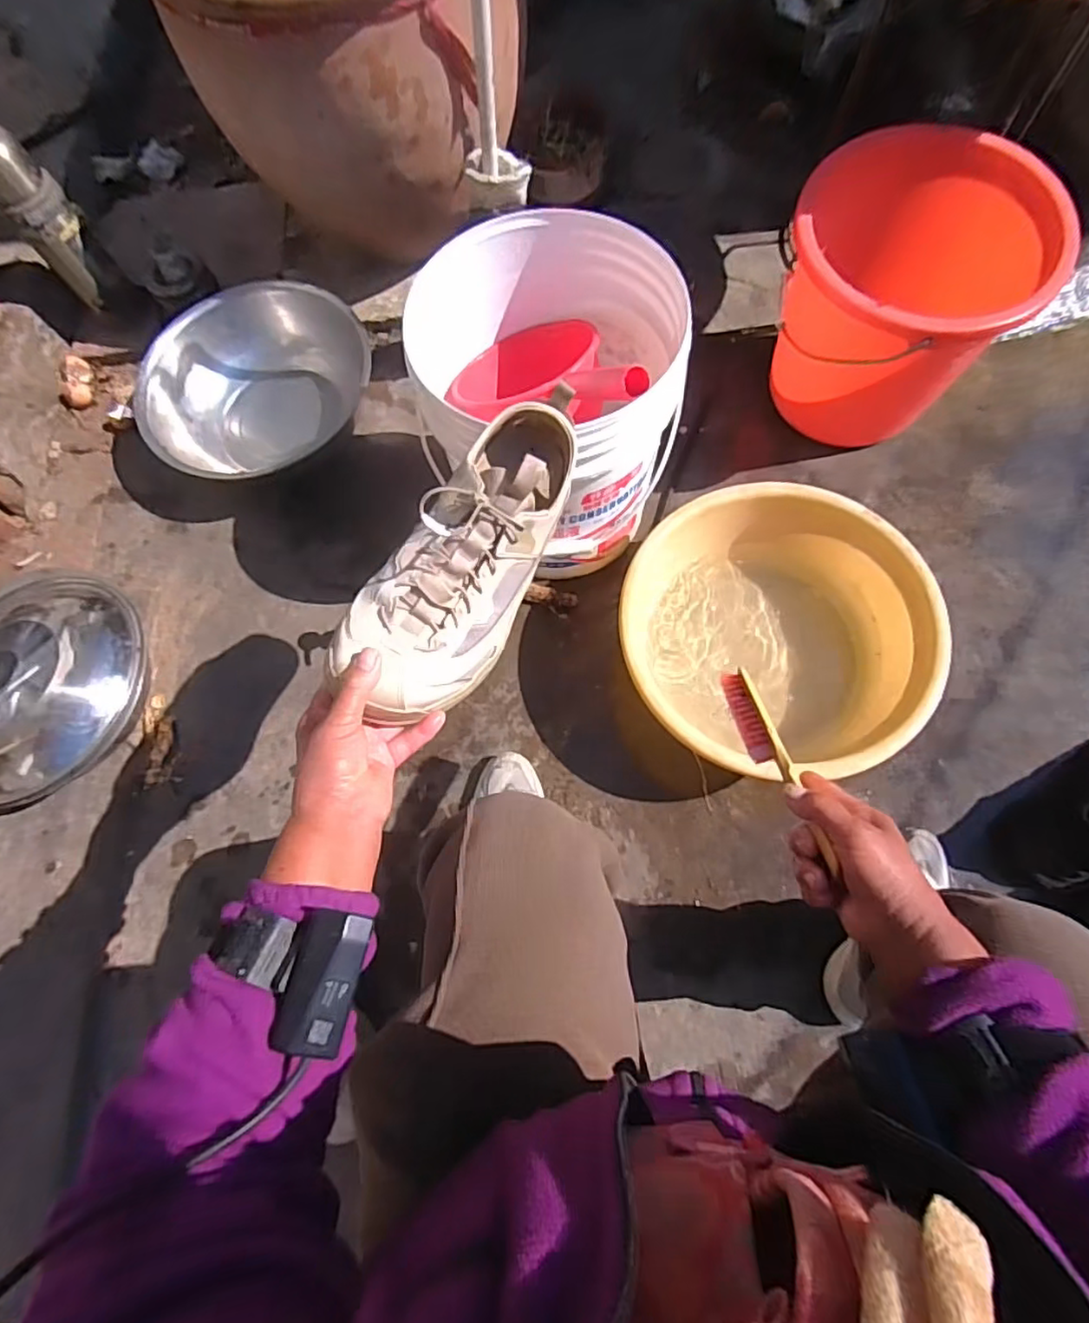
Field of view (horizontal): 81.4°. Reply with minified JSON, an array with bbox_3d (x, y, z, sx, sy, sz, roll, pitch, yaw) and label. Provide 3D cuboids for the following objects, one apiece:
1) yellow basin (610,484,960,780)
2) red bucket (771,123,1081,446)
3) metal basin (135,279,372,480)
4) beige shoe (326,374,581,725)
[{"bbox_3d":[0.304,-0.039,0.874,0.389,0.161,0.380,-2,71,4],"label":"yellow basin"},{"bbox_3d":[0.495,-0.520,0.956,0.310,0.323,0.310,-2,71,4],"label":"red bucket"},{"bbox_3d":[-0.511,-0.489,1.112,0.361,0.138,0.305,-18,70,-3],"label":"metal basin"},{"bbox_3d":[-0.055,-0.089,0.475,0.093,0.104,0.267,26,75,9],"label":"beige shoe"}]

